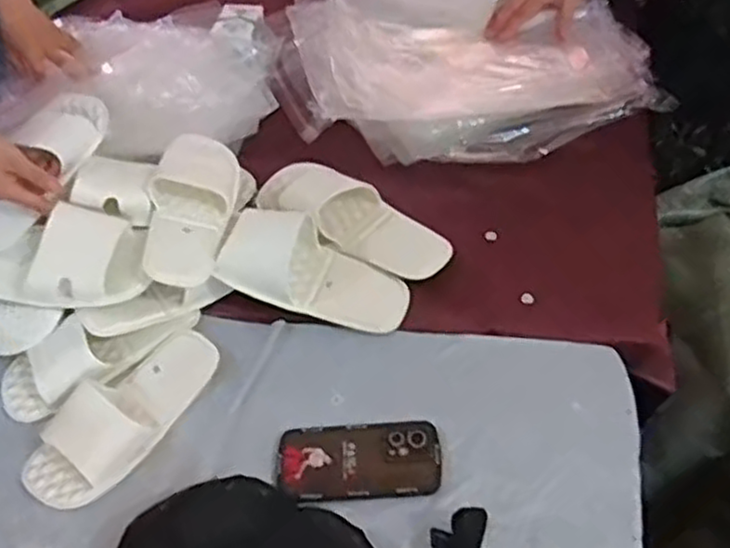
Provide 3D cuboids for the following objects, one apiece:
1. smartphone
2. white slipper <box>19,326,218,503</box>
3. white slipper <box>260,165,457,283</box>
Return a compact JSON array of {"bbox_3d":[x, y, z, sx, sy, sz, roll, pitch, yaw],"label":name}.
[{"bbox_3d":[-0.007,0.191,0.765,0.168,0.008,0.084,-4,51,2],"label":"smartphone"},{"bbox_3d":[-0.260,0.146,0.803,0.102,0.046,0.235,34,62,28],"label":"white slipper"},{"bbox_3d":[-0.019,-0.083,0.950,0.271,0.063,0.106,24,57,22],"label":"white slipper"}]

